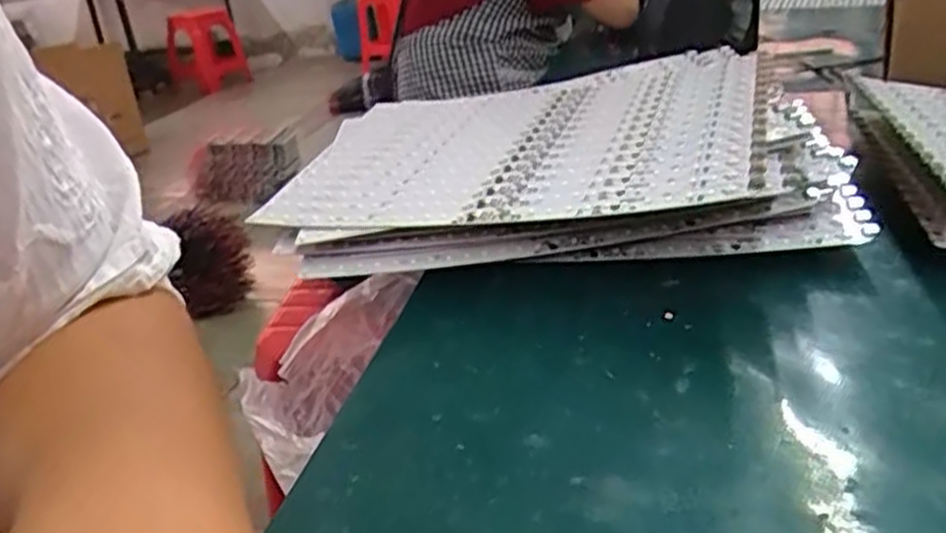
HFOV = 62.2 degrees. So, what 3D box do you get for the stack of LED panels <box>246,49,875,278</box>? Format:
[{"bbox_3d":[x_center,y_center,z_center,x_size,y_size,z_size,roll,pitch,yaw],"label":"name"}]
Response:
[{"bbox_3d":[0.055,-0.074,0.522,0.346,0.066,0.286,-1,25,13],"label":"stack of LED panels"}]

